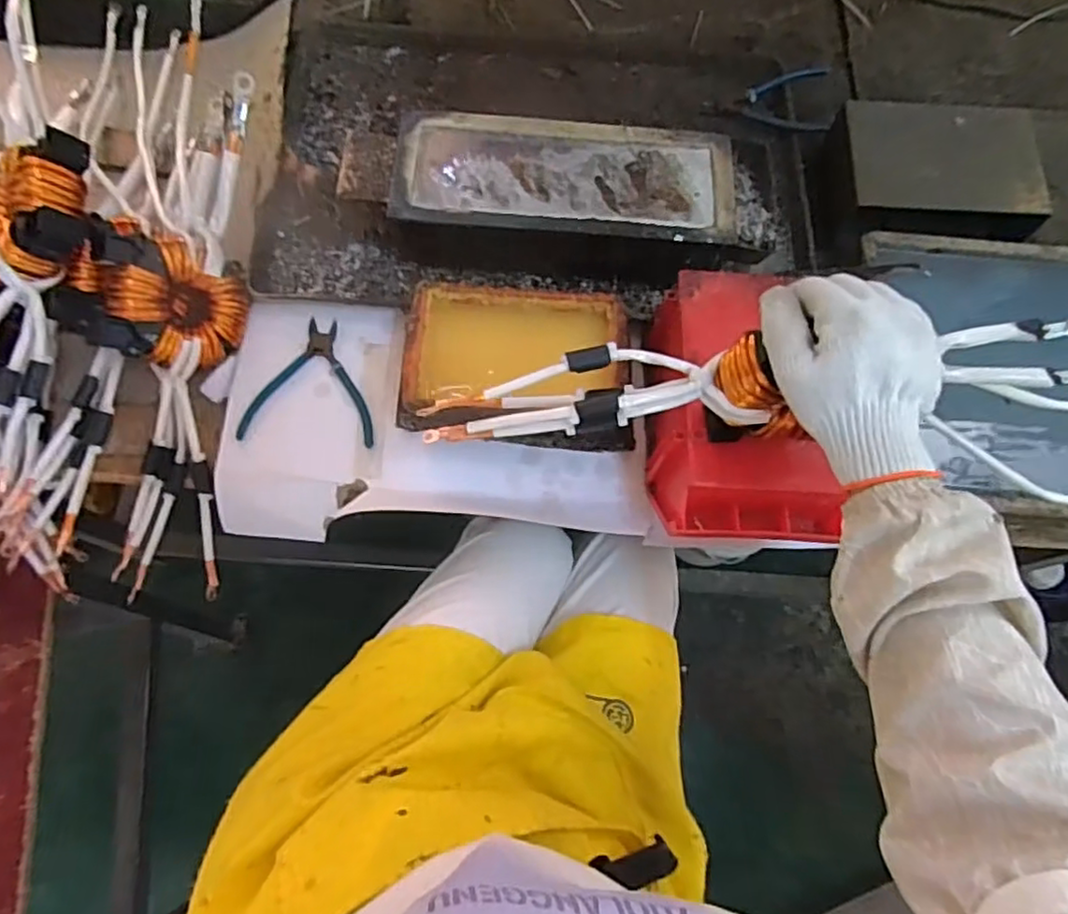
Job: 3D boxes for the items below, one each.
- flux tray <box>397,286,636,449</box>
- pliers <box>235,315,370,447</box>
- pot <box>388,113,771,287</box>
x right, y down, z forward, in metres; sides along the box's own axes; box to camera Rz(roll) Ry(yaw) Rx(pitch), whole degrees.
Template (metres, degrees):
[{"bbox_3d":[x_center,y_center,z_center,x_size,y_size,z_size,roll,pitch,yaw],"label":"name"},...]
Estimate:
[{"bbox_3d":[-0.013,-0.085,0.637,0.211,0.062,0.143,2,69,-2],"label":"flux tray"},{"bbox_3d":[-0.215,-0.076,0.655,0.123,0.008,0.133,3,69,-1],"label":"pliers"},{"bbox_3d":[0.042,-0.266,0.697,0.364,0.084,0.152,3,69,-1],"label":"pot"}]

